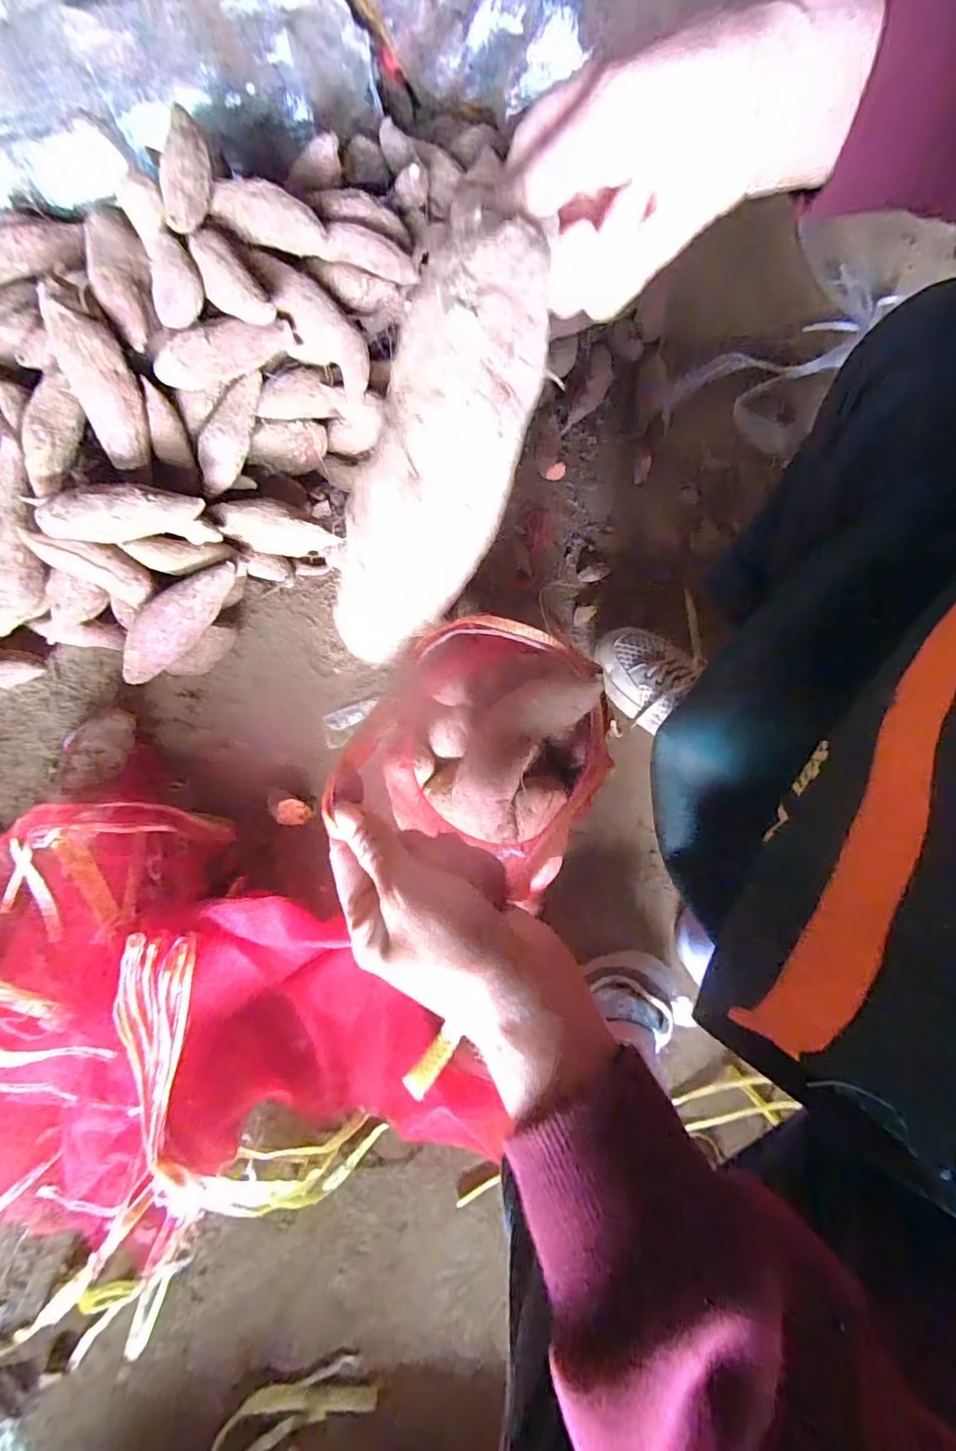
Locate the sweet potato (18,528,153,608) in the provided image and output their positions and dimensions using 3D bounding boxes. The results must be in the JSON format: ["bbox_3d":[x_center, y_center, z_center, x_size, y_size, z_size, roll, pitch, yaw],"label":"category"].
[{"bbox_3d":[-0.426,-0.179,0.601,0.124,0.058,0.041,23,72,-33],"label":"sweet potato"}]

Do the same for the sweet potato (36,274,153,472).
[{"bbox_3d":[-0.389,-0.362,0.563,0.062,0.046,0.176,-12,118,-2],"label":"sweet potato"}]

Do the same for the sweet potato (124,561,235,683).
[{"bbox_3d":[-0.349,-0.119,0.626,0.185,0.048,0.046,-45,78,4],"label":"sweet potato"}]

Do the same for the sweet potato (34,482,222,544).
[{"bbox_3d":[-0.367,-0.225,0.577,0.165,0.056,0.045,-9,73,-26],"label":"sweet potato"}]

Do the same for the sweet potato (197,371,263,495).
[{"bbox_3d":[-0.286,-0.336,0.629,0.035,0.040,0.145,34,107,10],"label":"sweet potato"}]

